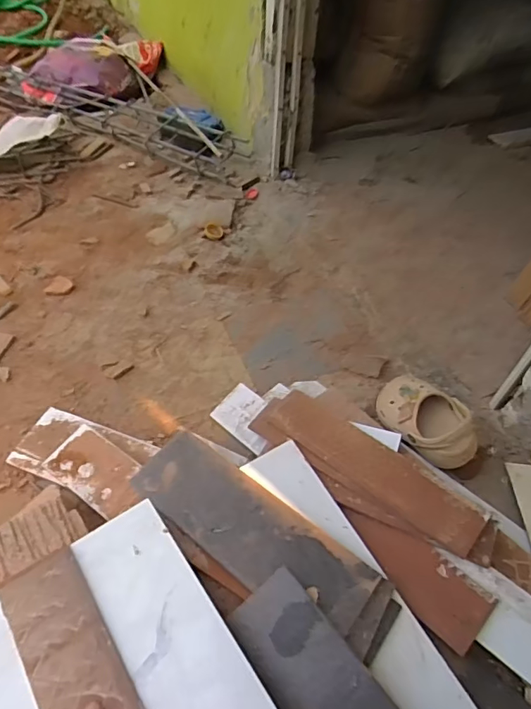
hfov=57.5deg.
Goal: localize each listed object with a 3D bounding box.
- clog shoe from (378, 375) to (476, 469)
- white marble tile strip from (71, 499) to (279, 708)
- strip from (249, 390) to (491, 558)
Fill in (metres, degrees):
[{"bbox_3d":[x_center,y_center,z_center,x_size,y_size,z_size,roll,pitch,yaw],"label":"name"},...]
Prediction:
[{"bbox_3d":[0.221,0.095,0.690,0.080,0.081,0.161,-23,53,-21],"label":"clog shoe"},{"bbox_3d":[-0.019,0.326,0.390,0.088,0.013,0.481,-28,55,-25],"label":"white marble tile strip"},{"bbox_3d":[0.128,0.136,0.624,0.302,0.013,0.083,28,60,27],"label":"strip"}]

